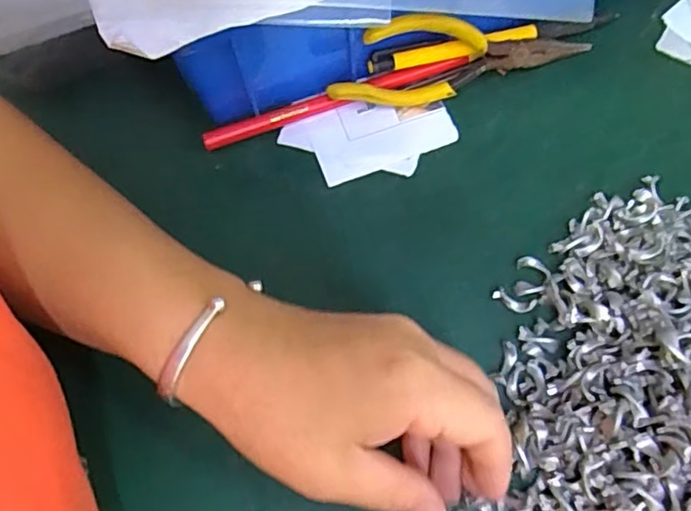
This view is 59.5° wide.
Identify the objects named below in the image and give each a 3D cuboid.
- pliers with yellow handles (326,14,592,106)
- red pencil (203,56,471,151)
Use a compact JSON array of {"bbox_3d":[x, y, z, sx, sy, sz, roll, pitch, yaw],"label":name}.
[{"bbox_3d":[0.060,-0.103,0.309,0.138,0.046,0.020,-12,71,-2],"label":"pliers with yellow handles"},{"bbox_3d":[-0.004,-0.082,0.324,0.145,0.013,0.009,-16,71,-3],"label":"red pencil"}]

